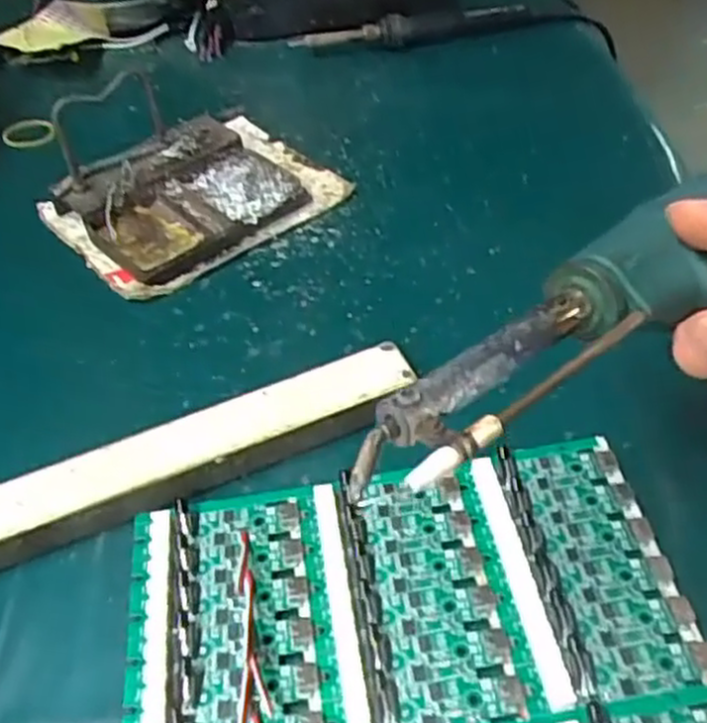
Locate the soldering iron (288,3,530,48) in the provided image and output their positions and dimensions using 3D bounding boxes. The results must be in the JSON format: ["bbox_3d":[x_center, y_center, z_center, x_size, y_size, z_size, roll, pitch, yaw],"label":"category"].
[{"bbox_3d":[0.044,-0.254,0.590,0.180,0.028,0.022,-10,44,-8],"label":"soldering iron"}]

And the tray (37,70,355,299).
[{"bbox_3d":[-0.102,-0.115,0.447,0.145,0.056,0.143,-32,51,-25],"label":"tray"}]

